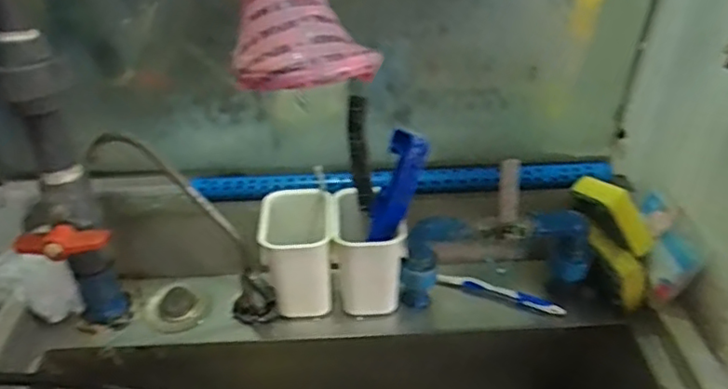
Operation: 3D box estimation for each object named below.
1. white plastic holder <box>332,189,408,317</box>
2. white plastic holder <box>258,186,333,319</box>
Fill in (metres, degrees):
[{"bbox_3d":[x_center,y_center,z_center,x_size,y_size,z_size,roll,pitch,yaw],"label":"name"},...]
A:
[{"bbox_3d":[0.005,0.062,0.651,0.068,0.107,0.082,-2,38,-1],"label":"white plastic holder"},{"bbox_3d":[-0.068,0.062,0.649,0.070,0.105,0.087,-2,38,-1],"label":"white plastic holder"}]

